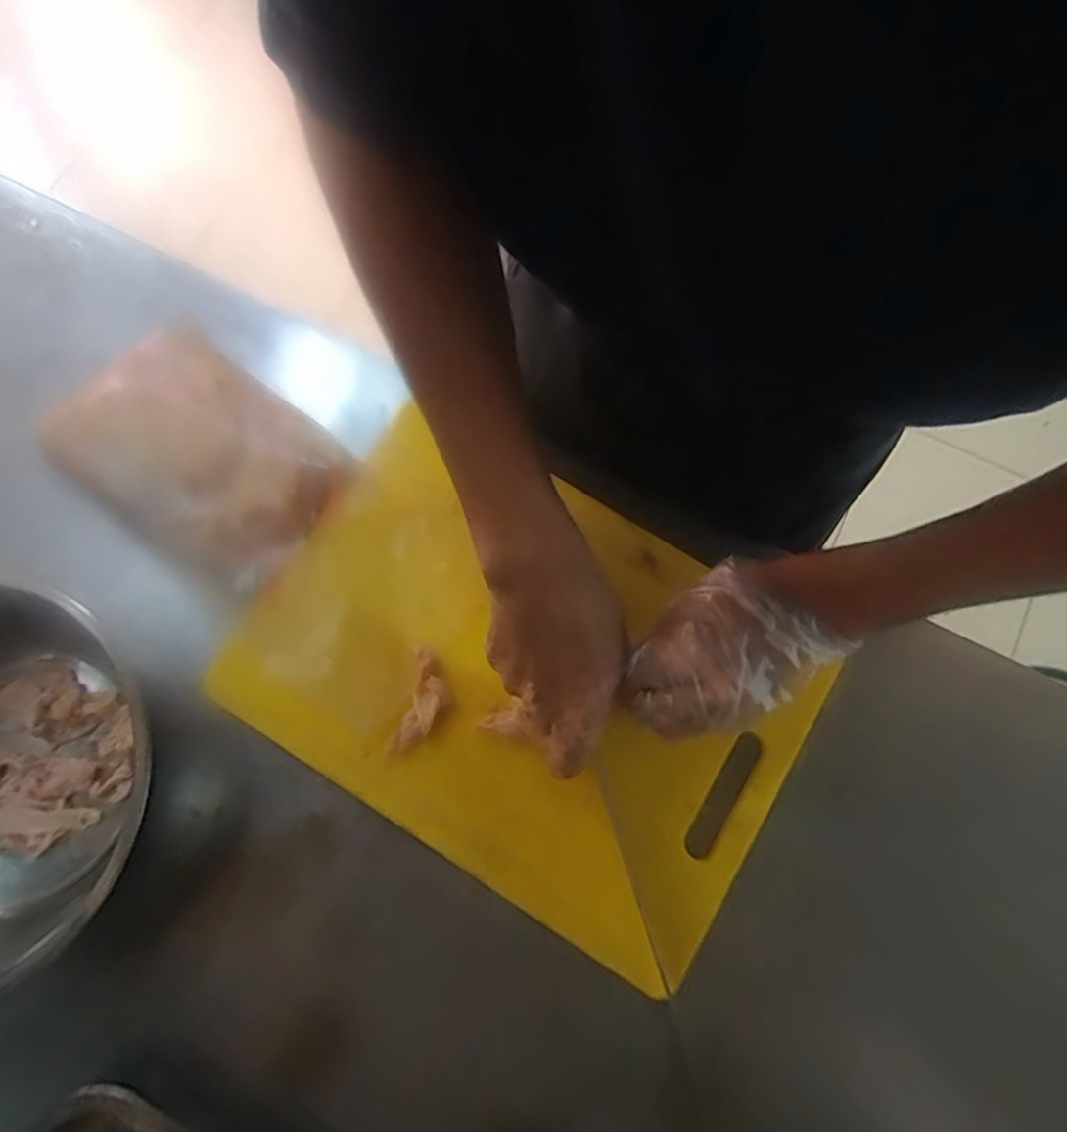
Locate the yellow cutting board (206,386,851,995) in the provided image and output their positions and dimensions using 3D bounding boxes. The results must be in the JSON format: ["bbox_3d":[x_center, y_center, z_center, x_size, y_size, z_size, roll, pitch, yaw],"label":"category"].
[{"bbox_3d":[-0.002,0.067,0.406,0.336,0.023,0.236,31,75,3],"label":"yellow cutting board"}]

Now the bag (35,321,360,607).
[{"bbox_3d":[-0.220,-0.073,0.422,0.181,0.035,0.131,36,78,9],"label":"bag"}]

